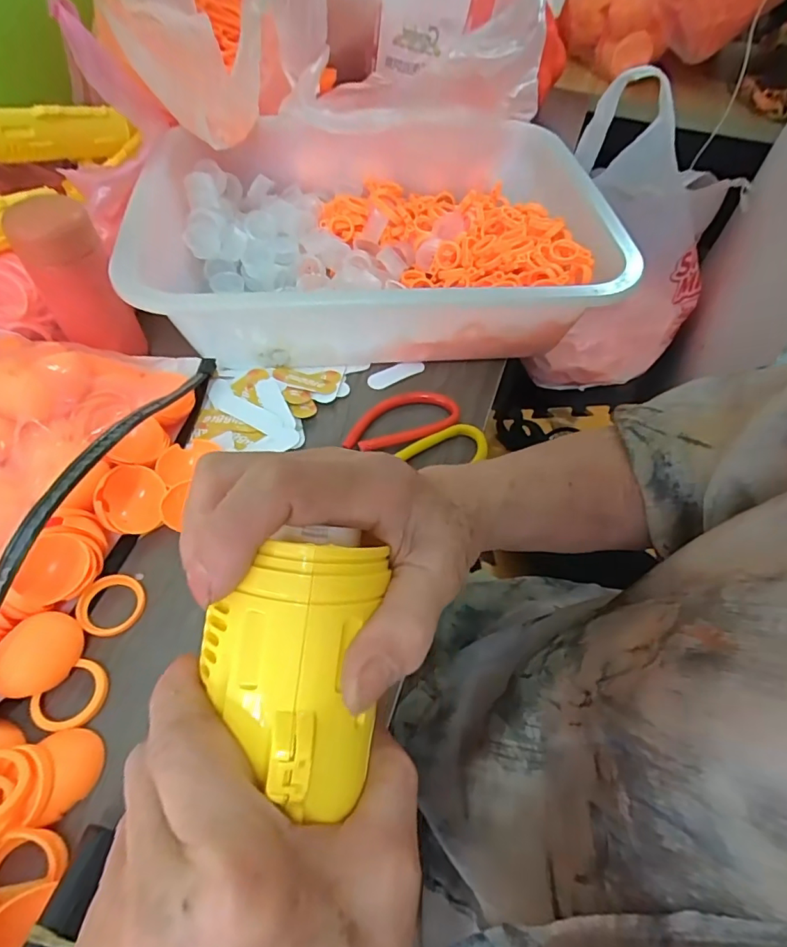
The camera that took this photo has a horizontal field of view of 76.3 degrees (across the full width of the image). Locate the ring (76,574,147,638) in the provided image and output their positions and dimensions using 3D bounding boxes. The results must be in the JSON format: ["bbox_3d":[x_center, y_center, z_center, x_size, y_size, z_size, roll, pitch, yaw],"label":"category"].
[{"bbox_3d":[-0.163,0.075,0.289,0.035,0.007,0.036,2,54,-2],"label":"ring"}]

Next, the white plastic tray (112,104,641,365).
[{"bbox_3d":[0.007,-0.210,0.449,0.424,0.087,0.292,-1,55,-4],"label":"white plastic tray"}]

